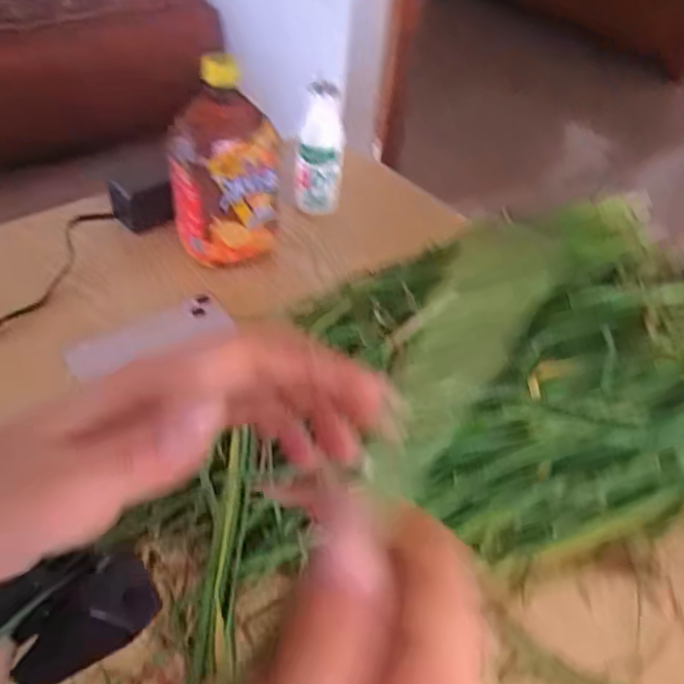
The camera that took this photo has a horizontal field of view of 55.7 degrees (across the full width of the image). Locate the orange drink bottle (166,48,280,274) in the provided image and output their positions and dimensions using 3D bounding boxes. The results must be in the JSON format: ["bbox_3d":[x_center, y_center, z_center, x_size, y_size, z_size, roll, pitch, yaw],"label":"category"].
[{"bbox_3d":[-0.122,-0.185,0.665,0.105,0.194,0.096,-6,45,-13],"label":"orange drink bottle"}]

